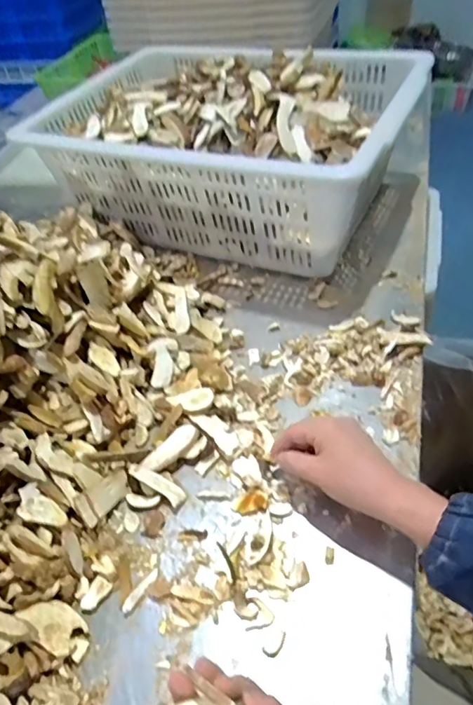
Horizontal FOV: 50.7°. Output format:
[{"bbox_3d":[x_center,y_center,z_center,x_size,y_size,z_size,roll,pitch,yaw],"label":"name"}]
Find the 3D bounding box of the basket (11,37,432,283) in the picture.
[{"bbox_3d":[-0.010,-0.343,0.808,0.543,0.188,0.425,17,51,21],"label":"basket"}]

